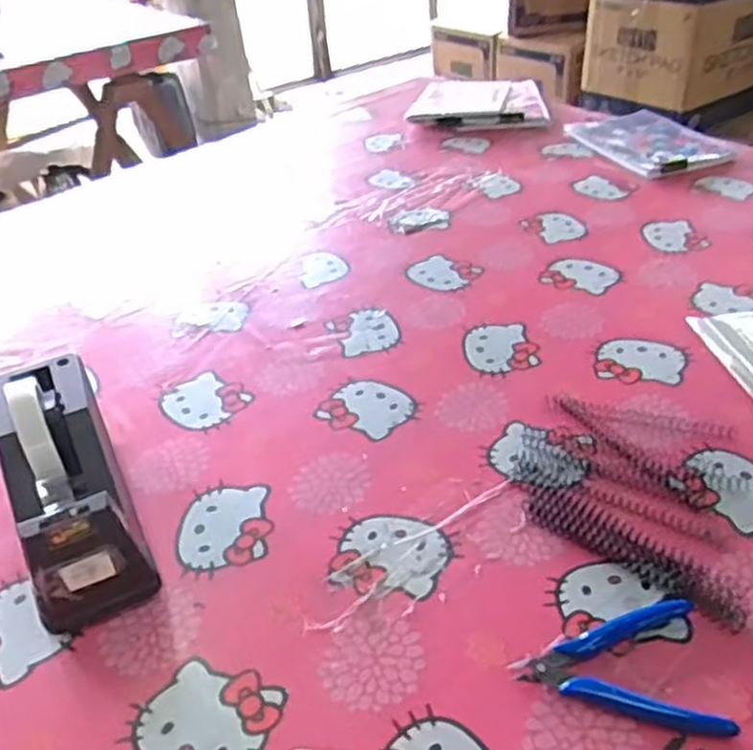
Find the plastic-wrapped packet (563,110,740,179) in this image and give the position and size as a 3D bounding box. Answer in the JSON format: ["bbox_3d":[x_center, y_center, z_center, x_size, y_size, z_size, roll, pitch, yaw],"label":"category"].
[{"bbox_3d":[0.413,-0.359,1.134,0.162,0.024,0.254,-12,38,-10],"label":"plastic-wrapped packet"}]

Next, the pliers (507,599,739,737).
[{"bbox_3d":[0.146,0.179,0.459,0.117,0.013,0.081,-2,37,3],"label":"pliers"}]

